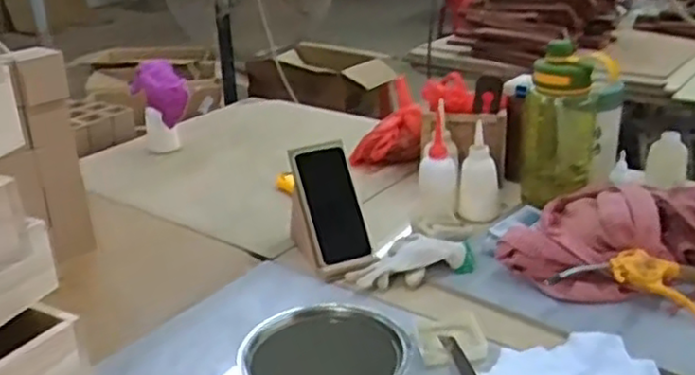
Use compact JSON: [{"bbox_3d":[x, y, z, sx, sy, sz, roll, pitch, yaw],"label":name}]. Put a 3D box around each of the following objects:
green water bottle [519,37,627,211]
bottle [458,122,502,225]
[{"bbox_3d":[0.333,-0.086,1.108,0.118,0.254,0.120,-1,23,5],"label":"green water bottle"},{"bbox_3d":[0.207,-0.017,1.124,0.063,0.138,0.051,1,24,10],"label":"bottle"}]

